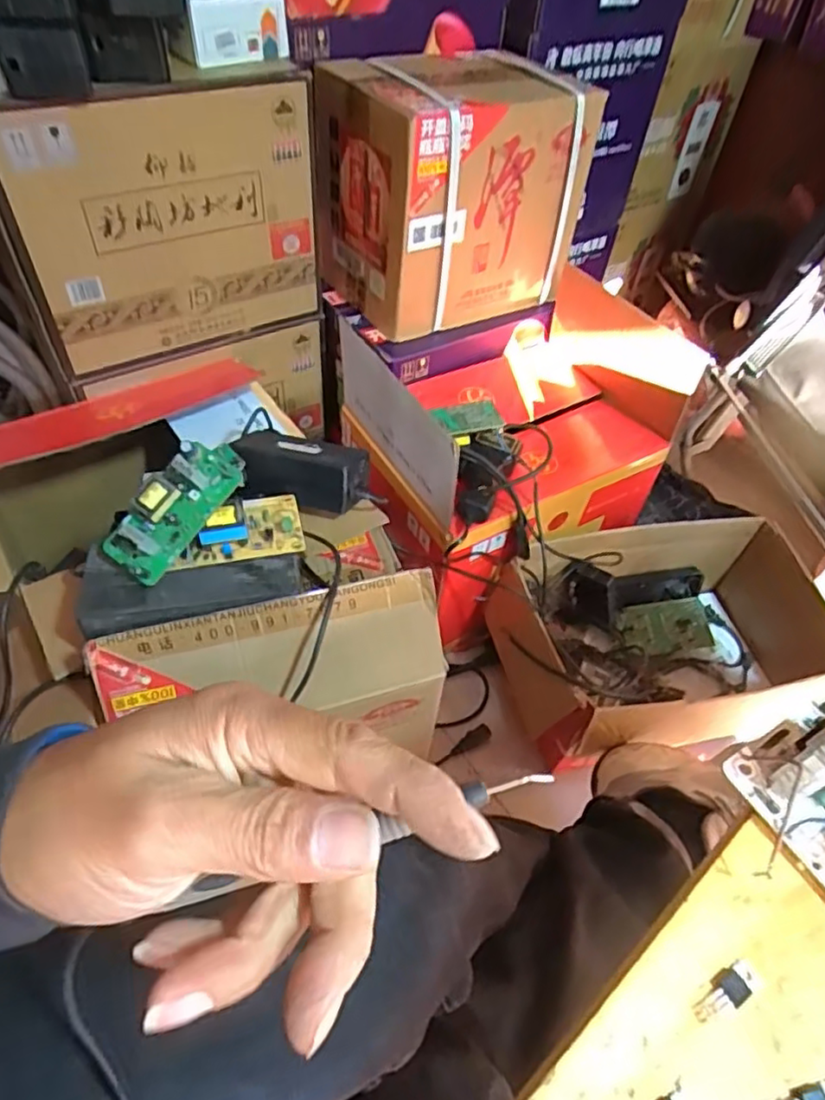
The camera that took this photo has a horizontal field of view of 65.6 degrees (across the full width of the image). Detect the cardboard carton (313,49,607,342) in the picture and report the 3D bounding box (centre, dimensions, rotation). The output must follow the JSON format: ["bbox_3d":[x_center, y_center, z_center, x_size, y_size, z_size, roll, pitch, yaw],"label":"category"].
[{"bbox_3d":[0.053,-0.513,0.930,0.330,0.284,0.217,-24,56,-23],"label":"cardboard carton"}]

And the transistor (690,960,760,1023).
[{"bbox_3d":[0.124,0.175,0.251,0.030,0.005,0.011,-23,55,-22],"label":"transistor"}]

